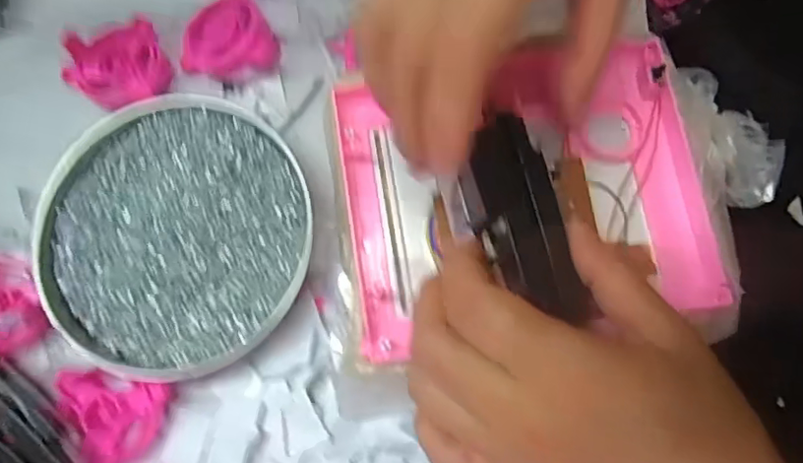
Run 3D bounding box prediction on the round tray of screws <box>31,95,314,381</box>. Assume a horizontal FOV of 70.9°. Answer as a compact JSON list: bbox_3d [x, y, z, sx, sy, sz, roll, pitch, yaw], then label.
[{"bbox_3d":[-0.114,0.001,0.285,0.129,0.019,0.135,0,78,0],"label":"round tray of screws"}]

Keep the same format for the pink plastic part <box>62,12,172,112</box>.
[{"bbox_3d":[-0.157,-0.090,0.310,0.053,0.017,0.045,-30,80,-6],"label":"pink plastic part"}]

